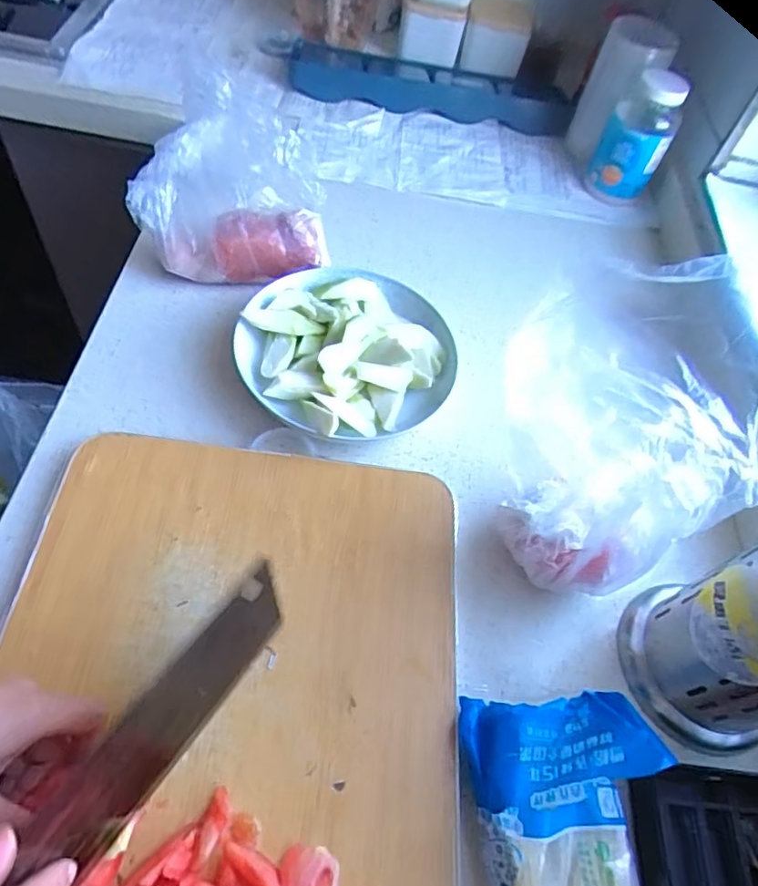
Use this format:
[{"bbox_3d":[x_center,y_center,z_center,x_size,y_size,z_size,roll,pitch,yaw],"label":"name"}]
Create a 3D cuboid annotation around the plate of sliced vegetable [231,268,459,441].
[{"bbox_3d":[-0.027,-0.081,0.535,0.180,0.042,0.182,4,57,-6],"label":"plate of sliced vegetable"}]

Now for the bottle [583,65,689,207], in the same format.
[{"bbox_3d":[0.317,-0.377,0.746,0.077,0.121,0.091,23,57,7],"label":"bottle"}]

